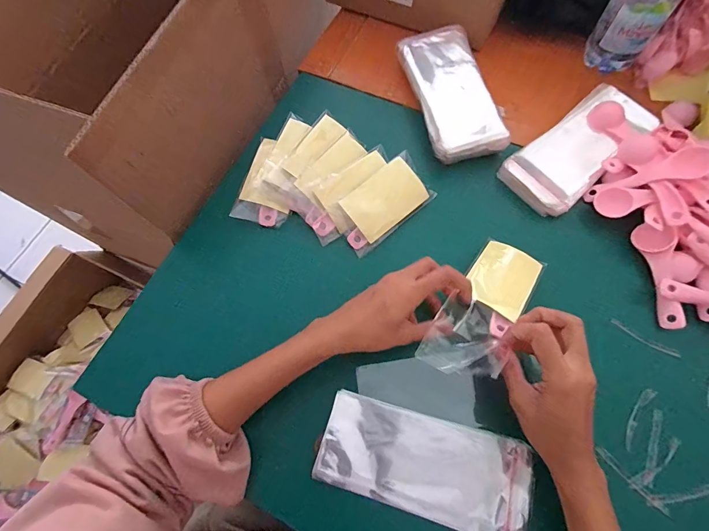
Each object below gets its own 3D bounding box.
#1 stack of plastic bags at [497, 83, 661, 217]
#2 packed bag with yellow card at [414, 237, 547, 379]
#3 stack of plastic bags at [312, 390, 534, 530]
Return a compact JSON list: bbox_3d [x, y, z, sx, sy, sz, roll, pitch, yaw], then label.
[{"bbox_3d":[0.275,-0.144,0.432,0.191,0.026,0.087,-39,74,-11],"label":"stack of plastic bags"},{"bbox_3d":[0.128,0.034,0.335,0.063,0.017,0.174,30,54,19],"label":"packed bag with yellow card"},{"bbox_3d":[0.062,0.179,0.321,0.183,0.016,0.082,14,71,7],"label":"stack of plastic bags"}]

